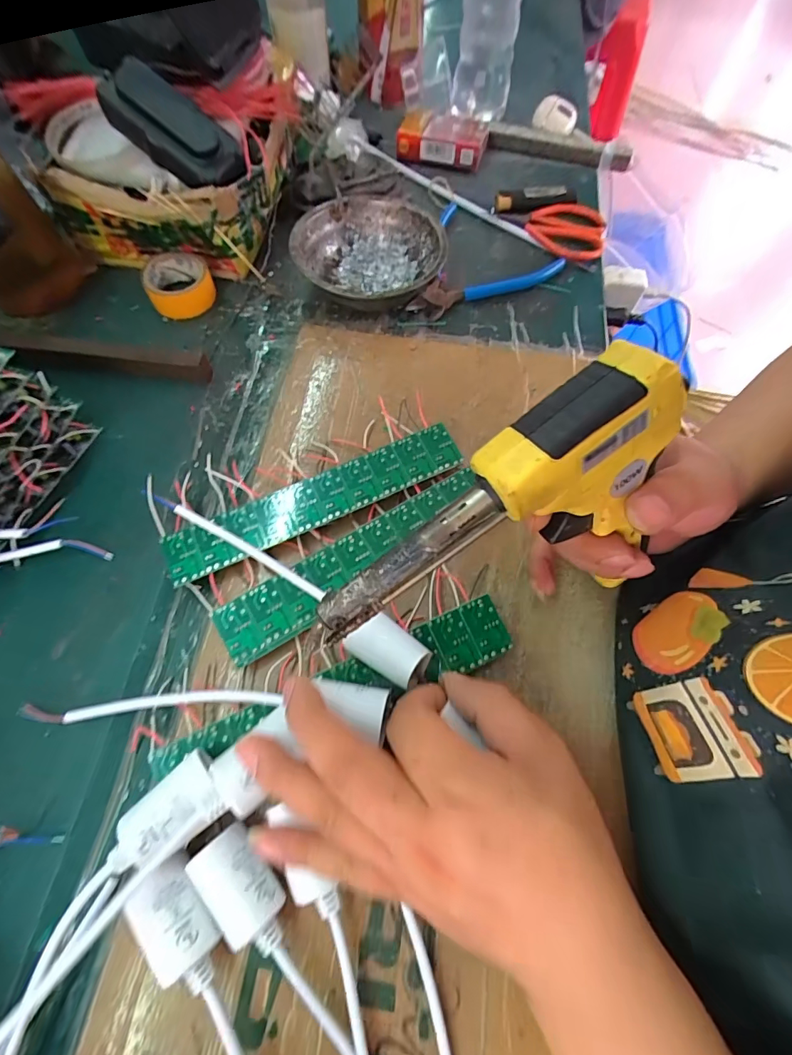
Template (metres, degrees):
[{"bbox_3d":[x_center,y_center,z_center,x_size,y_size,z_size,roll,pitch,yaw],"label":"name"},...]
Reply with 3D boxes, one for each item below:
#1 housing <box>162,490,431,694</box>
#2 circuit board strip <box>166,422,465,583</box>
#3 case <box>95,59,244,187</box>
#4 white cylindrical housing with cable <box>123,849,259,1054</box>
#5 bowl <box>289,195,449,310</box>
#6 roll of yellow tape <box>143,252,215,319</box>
[{"bbox_3d":[-0.067,0.027,0.260,0.194,0.033,0.026,32,69,13],"label":"housing"},{"bbox_3d":[-0.052,-0.017,0.303,0.199,0.020,0.035,-24,68,-11],"label":"circuit board strip"},{"bbox_3d":[-0.170,-0.311,0.349,0.107,0.031,0.050,34,68,-7],"label":"case"},{"bbox_3d":[-0.064,0.246,0.183,0.030,0.028,0.204,-27,69,-12],"label":"white cylindrical housing with cable"},{"bbox_3d":[-0.024,-0.231,0.388,0.125,0.041,0.125,0,66,-1],"label":"bowl"},{"bbox_3d":[-0.186,-0.209,0.385,0.054,0.026,0.053,0,66,-1],"label":"roll of yellow tape"}]

